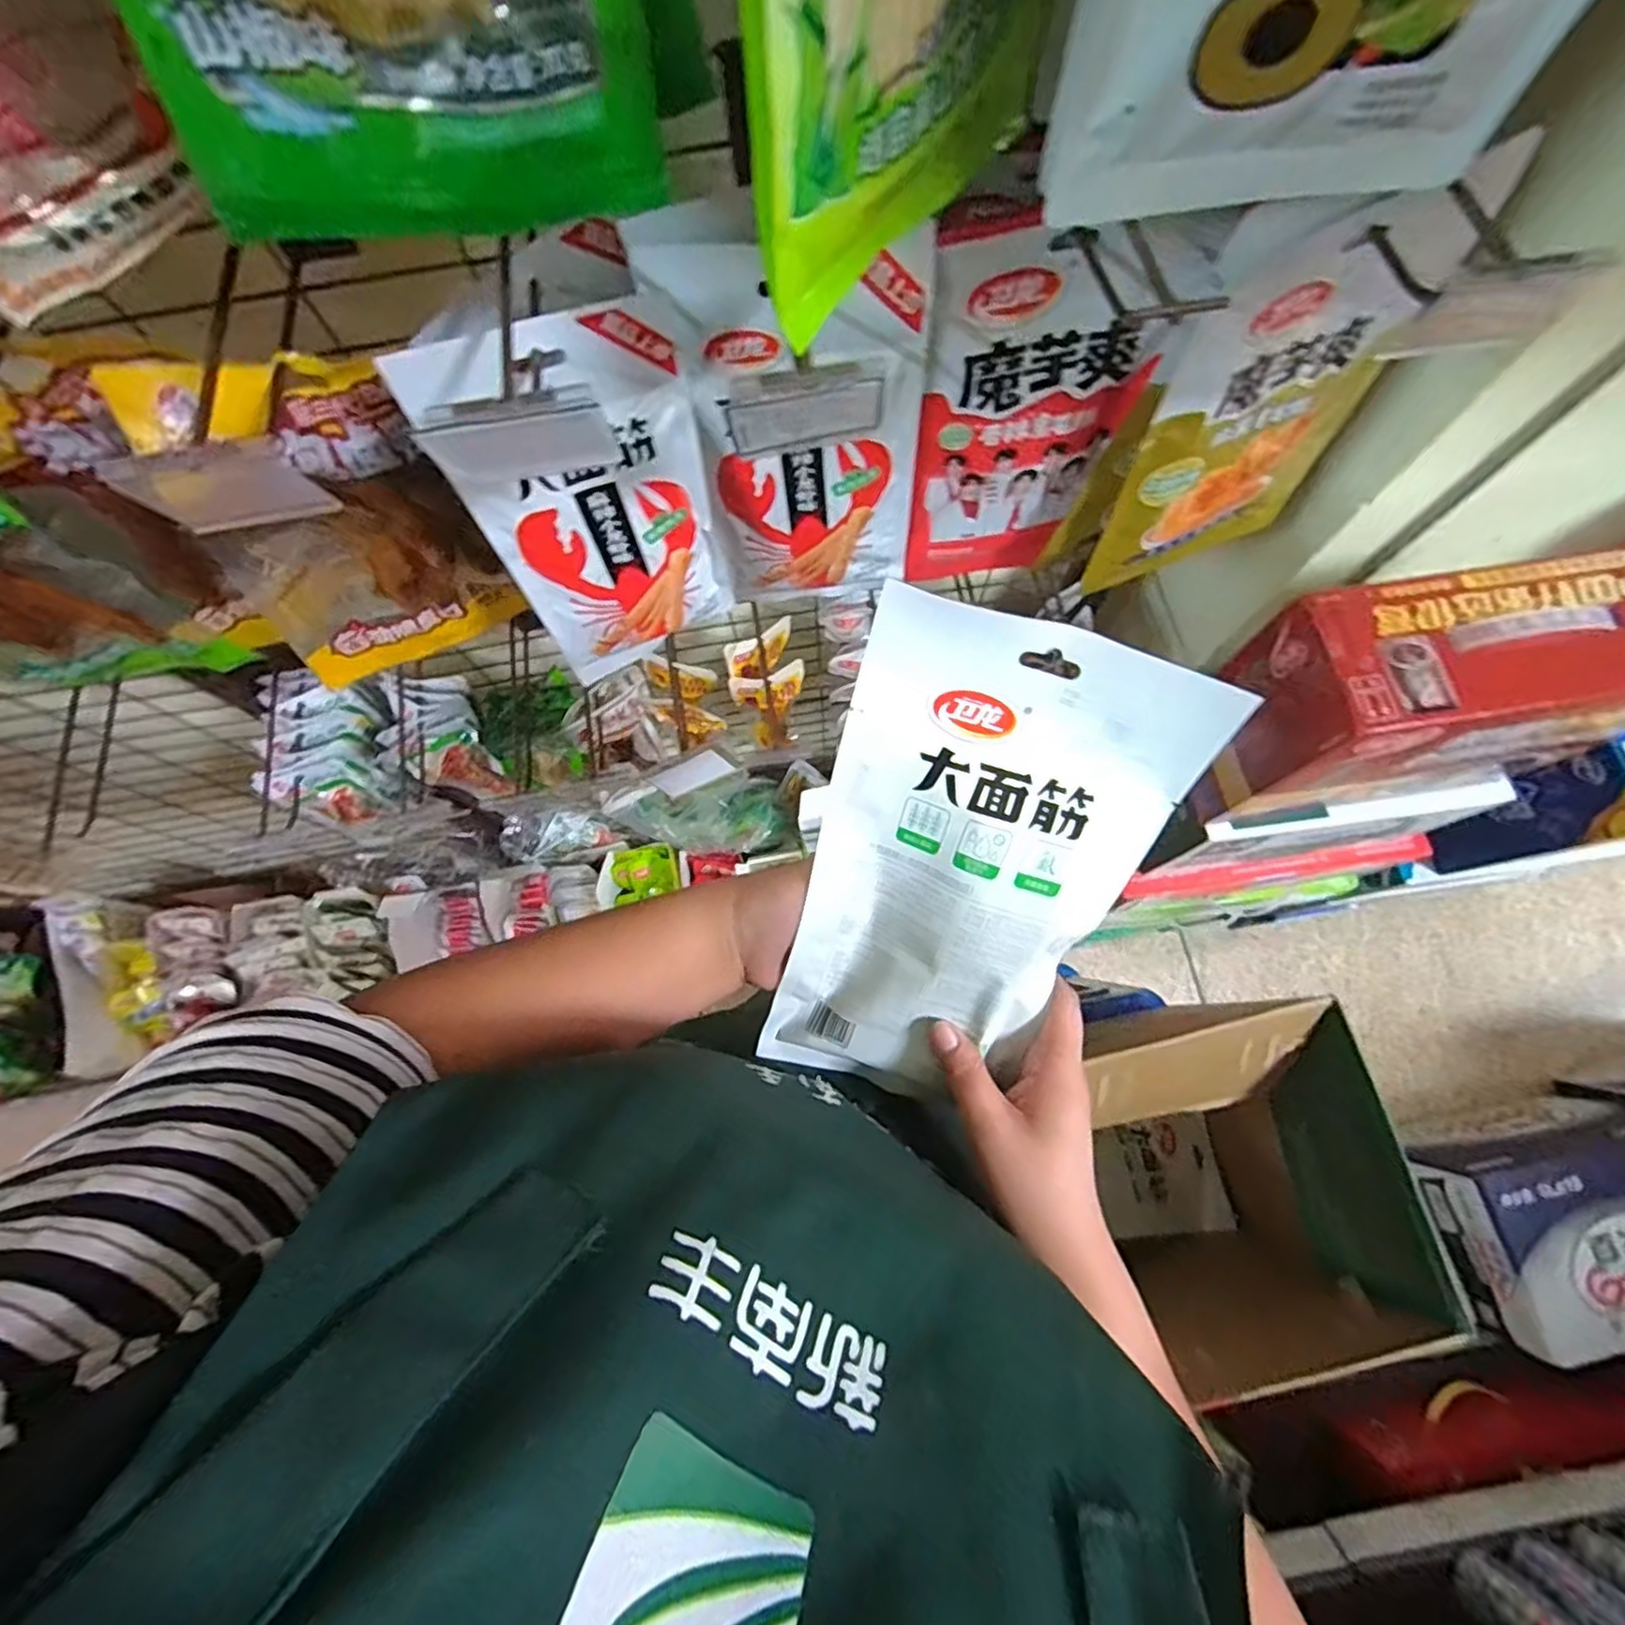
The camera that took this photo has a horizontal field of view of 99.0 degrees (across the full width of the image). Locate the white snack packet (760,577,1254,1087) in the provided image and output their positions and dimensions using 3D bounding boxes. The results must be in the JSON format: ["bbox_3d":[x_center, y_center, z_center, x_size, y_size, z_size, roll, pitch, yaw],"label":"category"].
[{"bbox_3d":[0.068,0.039,0.320,0.139,0.016,0.249,18,115,5],"label":"white snack packet"}]

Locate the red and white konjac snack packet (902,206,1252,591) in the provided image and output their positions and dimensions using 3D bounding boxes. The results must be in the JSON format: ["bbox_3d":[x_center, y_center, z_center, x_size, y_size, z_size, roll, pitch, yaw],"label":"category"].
[{"bbox_3d":[0.131,-0.226,0.431,0.129,0.263,0.028,-5,70,1],"label":"red and white konjac snack packet"}]

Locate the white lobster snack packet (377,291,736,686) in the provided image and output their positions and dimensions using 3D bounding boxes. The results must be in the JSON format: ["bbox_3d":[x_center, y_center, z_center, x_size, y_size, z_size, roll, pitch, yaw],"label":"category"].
[{"bbox_3d":[-0.118,-0.172,0.408,0.135,0.216,0.043,-26,75,-6],"label":"white lobster snack packet"}]

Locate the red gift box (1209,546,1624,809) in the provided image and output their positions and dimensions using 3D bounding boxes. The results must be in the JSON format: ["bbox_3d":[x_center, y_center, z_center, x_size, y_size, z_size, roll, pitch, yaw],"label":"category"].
[{"bbox_3d":[0.465,-0.095,0.521,0.262,0.158,0.112,-8,74,-1],"label":"red gift box"}]

